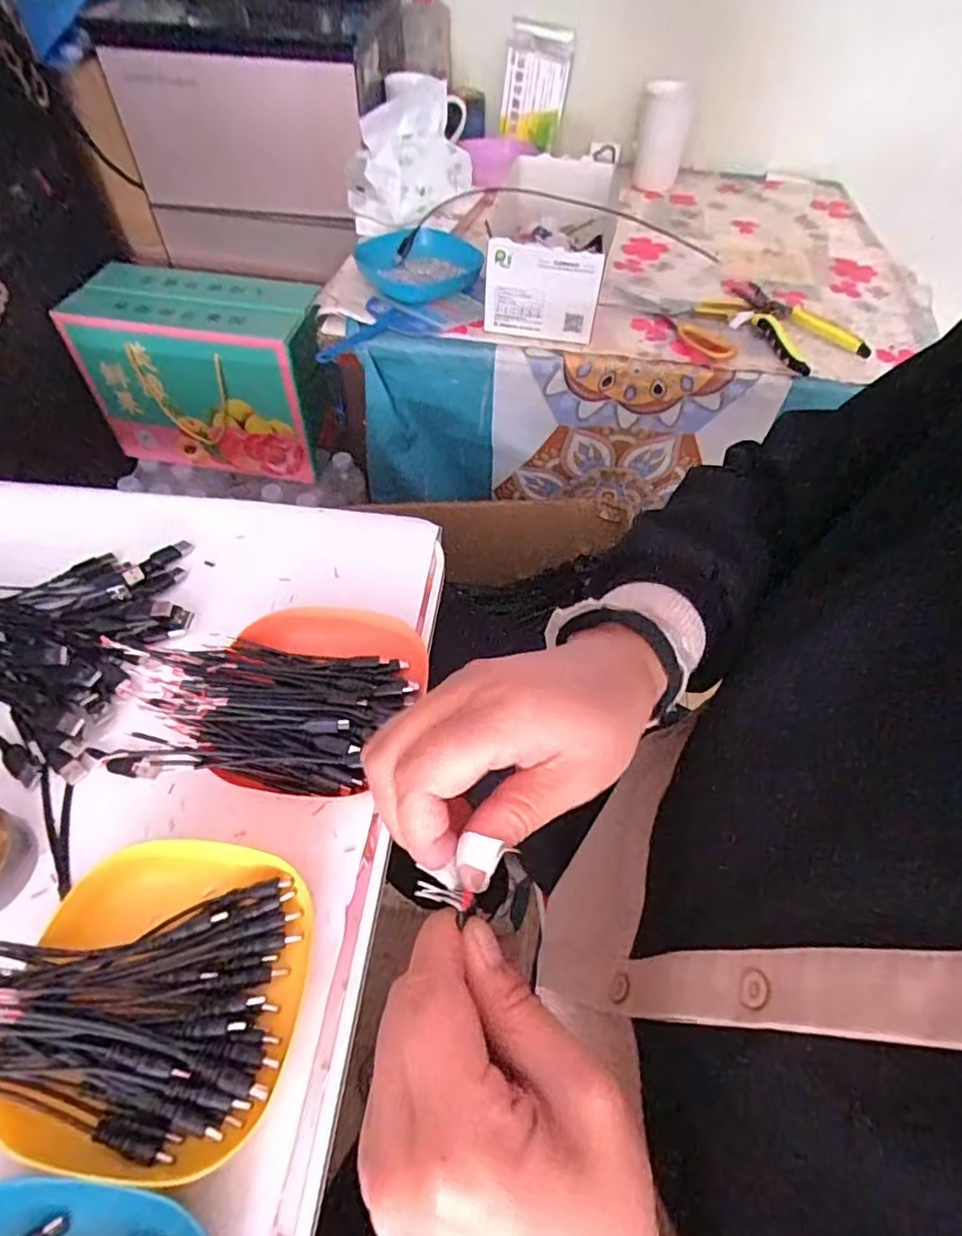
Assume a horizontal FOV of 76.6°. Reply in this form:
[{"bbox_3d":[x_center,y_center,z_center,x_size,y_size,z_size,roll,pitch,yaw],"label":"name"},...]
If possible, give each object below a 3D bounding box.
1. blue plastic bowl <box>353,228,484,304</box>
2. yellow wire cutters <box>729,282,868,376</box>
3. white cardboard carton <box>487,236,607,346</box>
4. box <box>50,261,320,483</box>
[{"bbox_3d":[-0.076,-0.428,0.739,0.144,0.041,0.127,5,54,0],"label":"blue plastic bowl"},{"bbox_3d":[0.358,-0.351,0.711,0.105,0.014,0.185,-16,57,-14],"label":"yellow wire cutters"},{"bbox_3d":[0.063,-0.347,0.649,0.119,0.094,0.019,13,54,6],"label":"white cardboard carton"},{"bbox_3d":[-0.407,-0.374,0.942,0.327,0.236,0.159,10,54,4],"label":"box"}]

